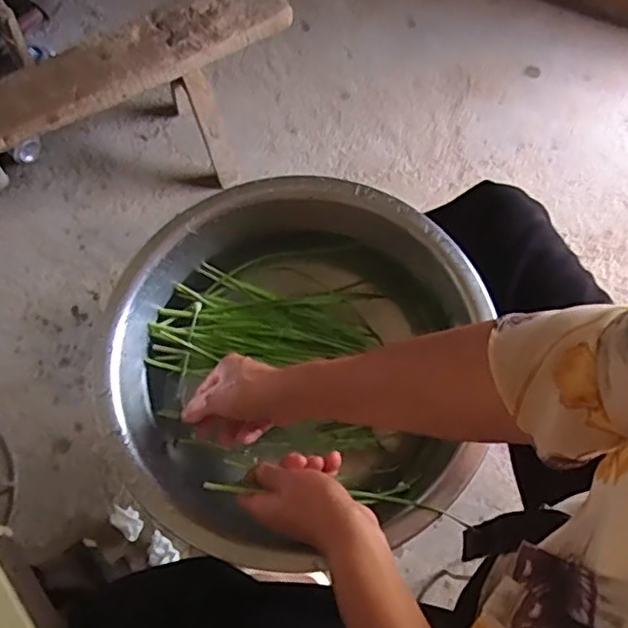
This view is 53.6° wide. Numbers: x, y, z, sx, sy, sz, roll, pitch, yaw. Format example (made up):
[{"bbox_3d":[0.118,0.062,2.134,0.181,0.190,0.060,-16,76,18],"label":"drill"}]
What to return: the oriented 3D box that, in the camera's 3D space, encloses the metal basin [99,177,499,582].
[{"bbox_3d":[-0.013,0.043,0.636,0.368,0.093,0.371,0,68,1],"label":"metal basin"}]

